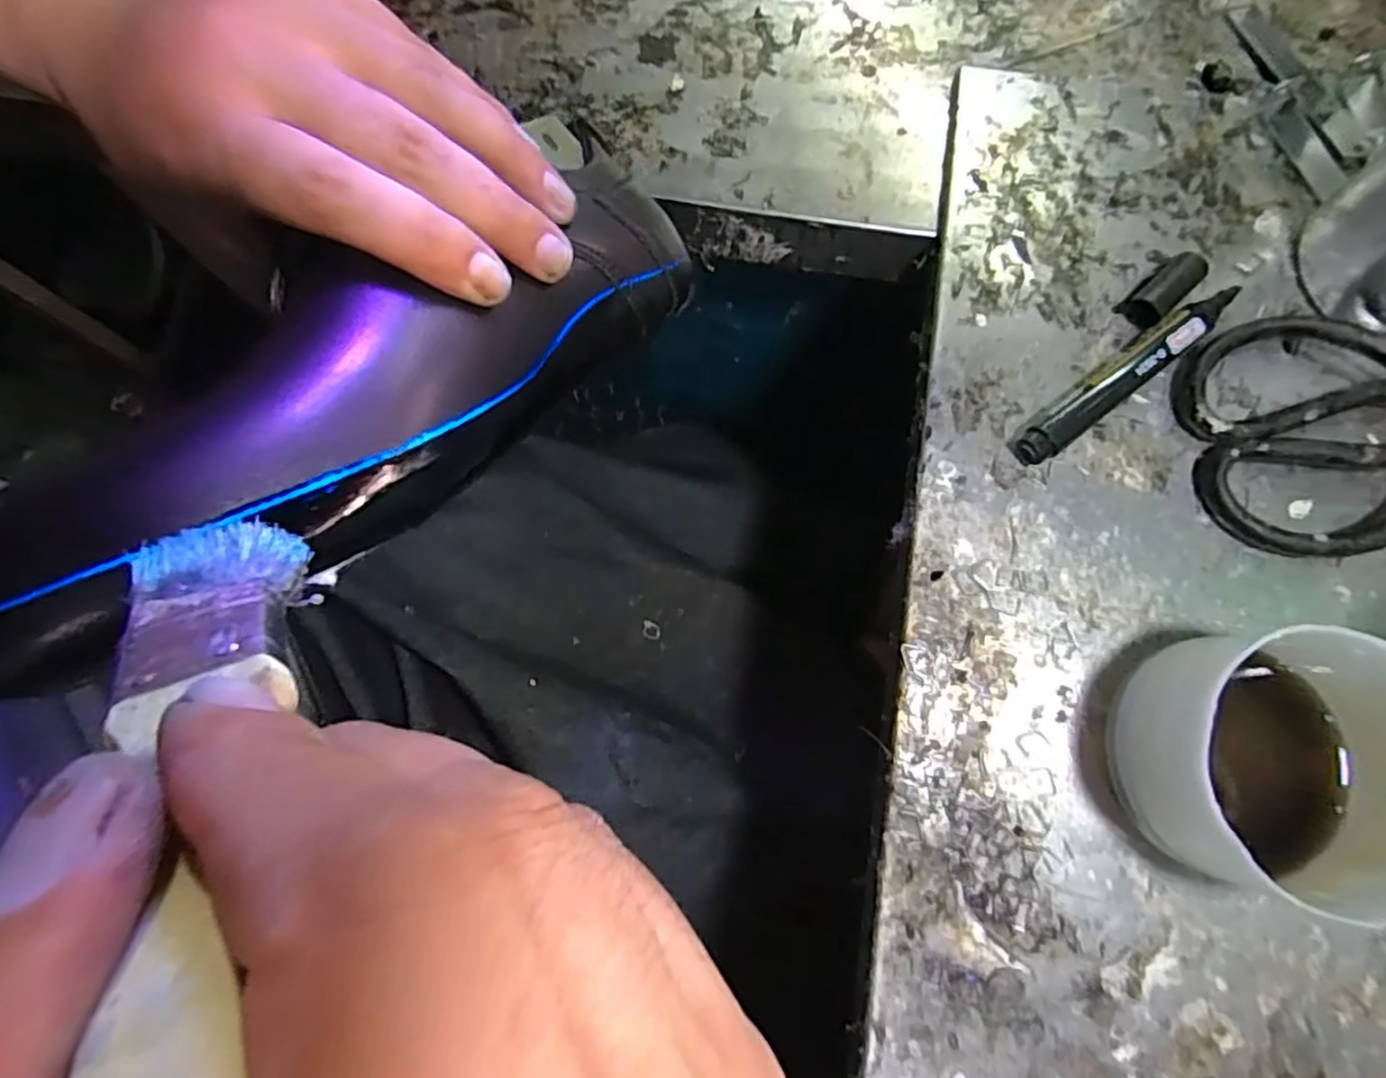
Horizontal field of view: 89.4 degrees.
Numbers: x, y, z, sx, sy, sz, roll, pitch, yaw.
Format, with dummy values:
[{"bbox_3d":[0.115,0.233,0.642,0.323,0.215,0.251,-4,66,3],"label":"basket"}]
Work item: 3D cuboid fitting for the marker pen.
[{"bbox_3d":[0.195,-0.076,0.310,0.123,0.020,0.017,-37,79,-7],"label":"marker pen"}]

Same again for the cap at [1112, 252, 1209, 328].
[{"bbox_3d":[0.216,-0.114,0.318,0.041,0.018,0.018,-38,80,-7],"label":"cap"}]

